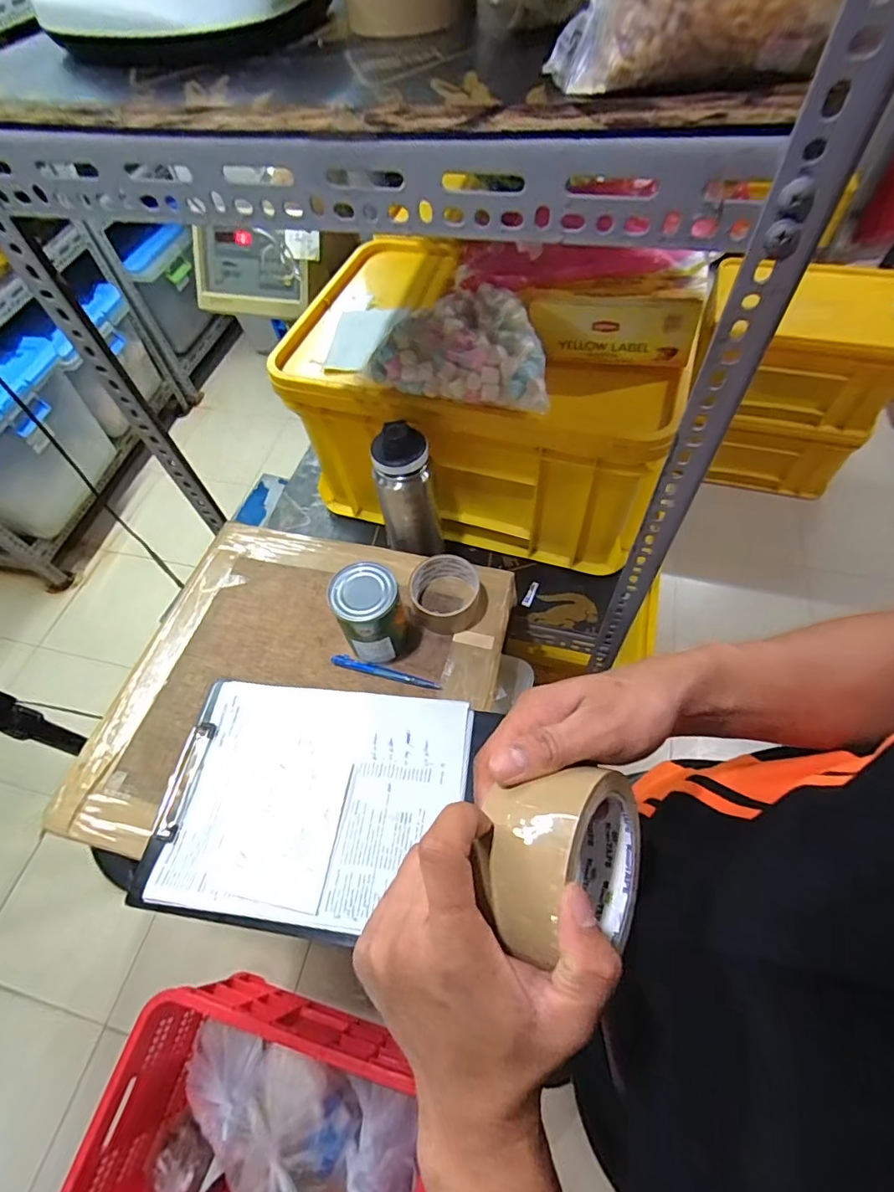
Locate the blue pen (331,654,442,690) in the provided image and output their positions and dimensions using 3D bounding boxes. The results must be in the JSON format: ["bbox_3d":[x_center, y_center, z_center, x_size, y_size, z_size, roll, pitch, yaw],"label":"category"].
[{"bbox_3d":[-0.071,0.087,0.592,0.129,0.009,0.013,13,60,11],"label":"blue pen"}]

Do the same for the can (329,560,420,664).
[{"bbox_3d":[-0.078,0.022,0.568,0.082,0.122,0.067,-31,61,-14],"label":"can"}]

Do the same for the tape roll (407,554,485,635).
[{"bbox_3d":[0.000,-0.002,0.619,0.092,0.052,0.083,14,61,12],"label":"tape roll"}]

